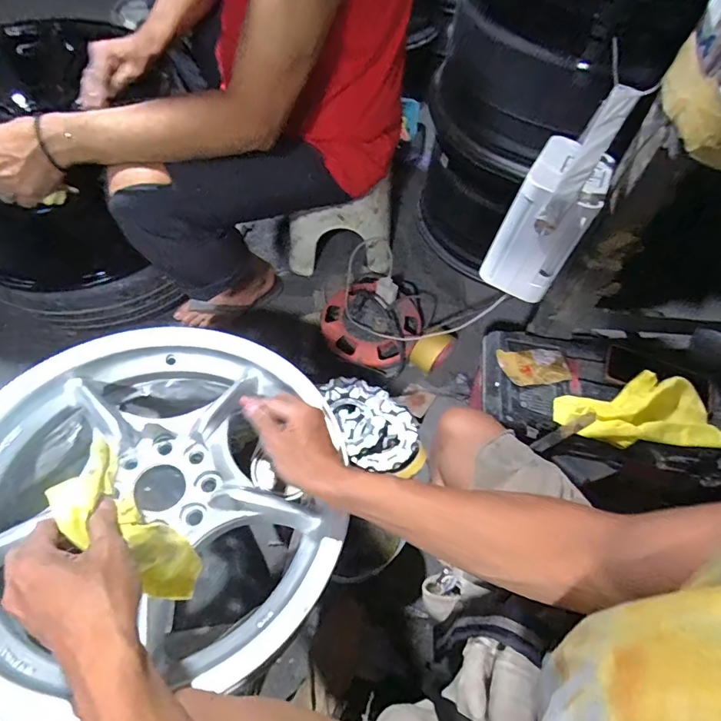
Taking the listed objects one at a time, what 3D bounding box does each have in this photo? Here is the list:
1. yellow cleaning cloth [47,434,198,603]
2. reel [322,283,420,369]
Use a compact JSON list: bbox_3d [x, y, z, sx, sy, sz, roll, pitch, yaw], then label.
[{"bbox_3d":[-0.198,0.149,0.390,0.157,0.062,0.057,49,65,-9],"label":"yellow cleaning cloth"},{"bbox_3d":[0.020,-0.078,0.920,0.198,0.100,0.184,1,59,-2],"label":"reel"}]

